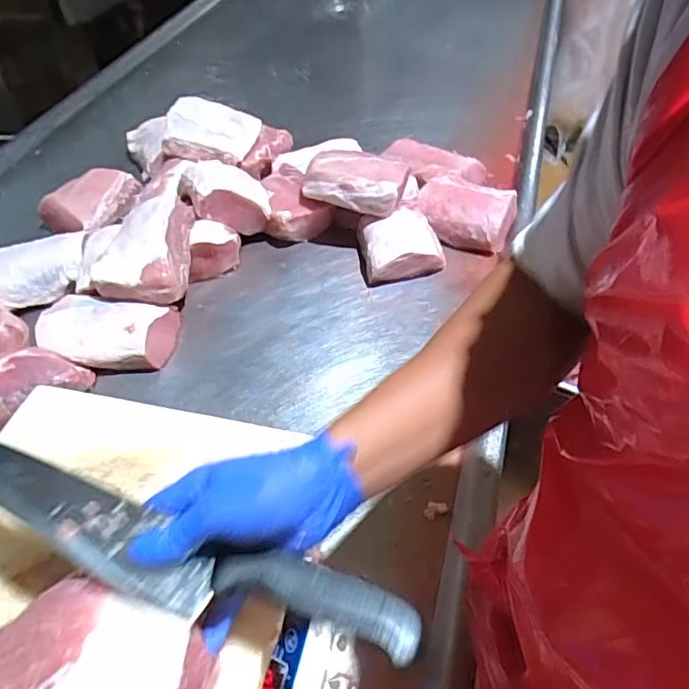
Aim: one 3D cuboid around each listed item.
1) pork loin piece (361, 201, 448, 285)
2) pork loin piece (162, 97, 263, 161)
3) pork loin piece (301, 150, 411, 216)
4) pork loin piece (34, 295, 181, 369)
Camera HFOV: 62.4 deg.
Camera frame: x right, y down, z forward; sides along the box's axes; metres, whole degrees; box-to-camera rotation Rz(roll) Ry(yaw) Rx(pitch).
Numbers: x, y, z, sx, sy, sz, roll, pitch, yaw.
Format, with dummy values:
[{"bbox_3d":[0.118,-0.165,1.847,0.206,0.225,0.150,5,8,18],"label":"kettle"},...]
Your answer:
[{"bbox_3d":[0.084,-0.160,0.894,0.121,0.062,0.123,-11,47,-4],"label":"pork loin piece"},{"bbox_3d":[-0.246,-0.395,1.073,0.160,0.060,0.118,11,76,-4],"label":"pork loin piece"},{"bbox_3d":[0.025,-0.269,0.913,0.159,0.049,0.128,18,51,21],"label":"pork loin piece"},{"bbox_3d":[-0.340,-0.017,0.816,0.194,0.054,0.111,0,47,7],"label":"pork loin piece"}]

